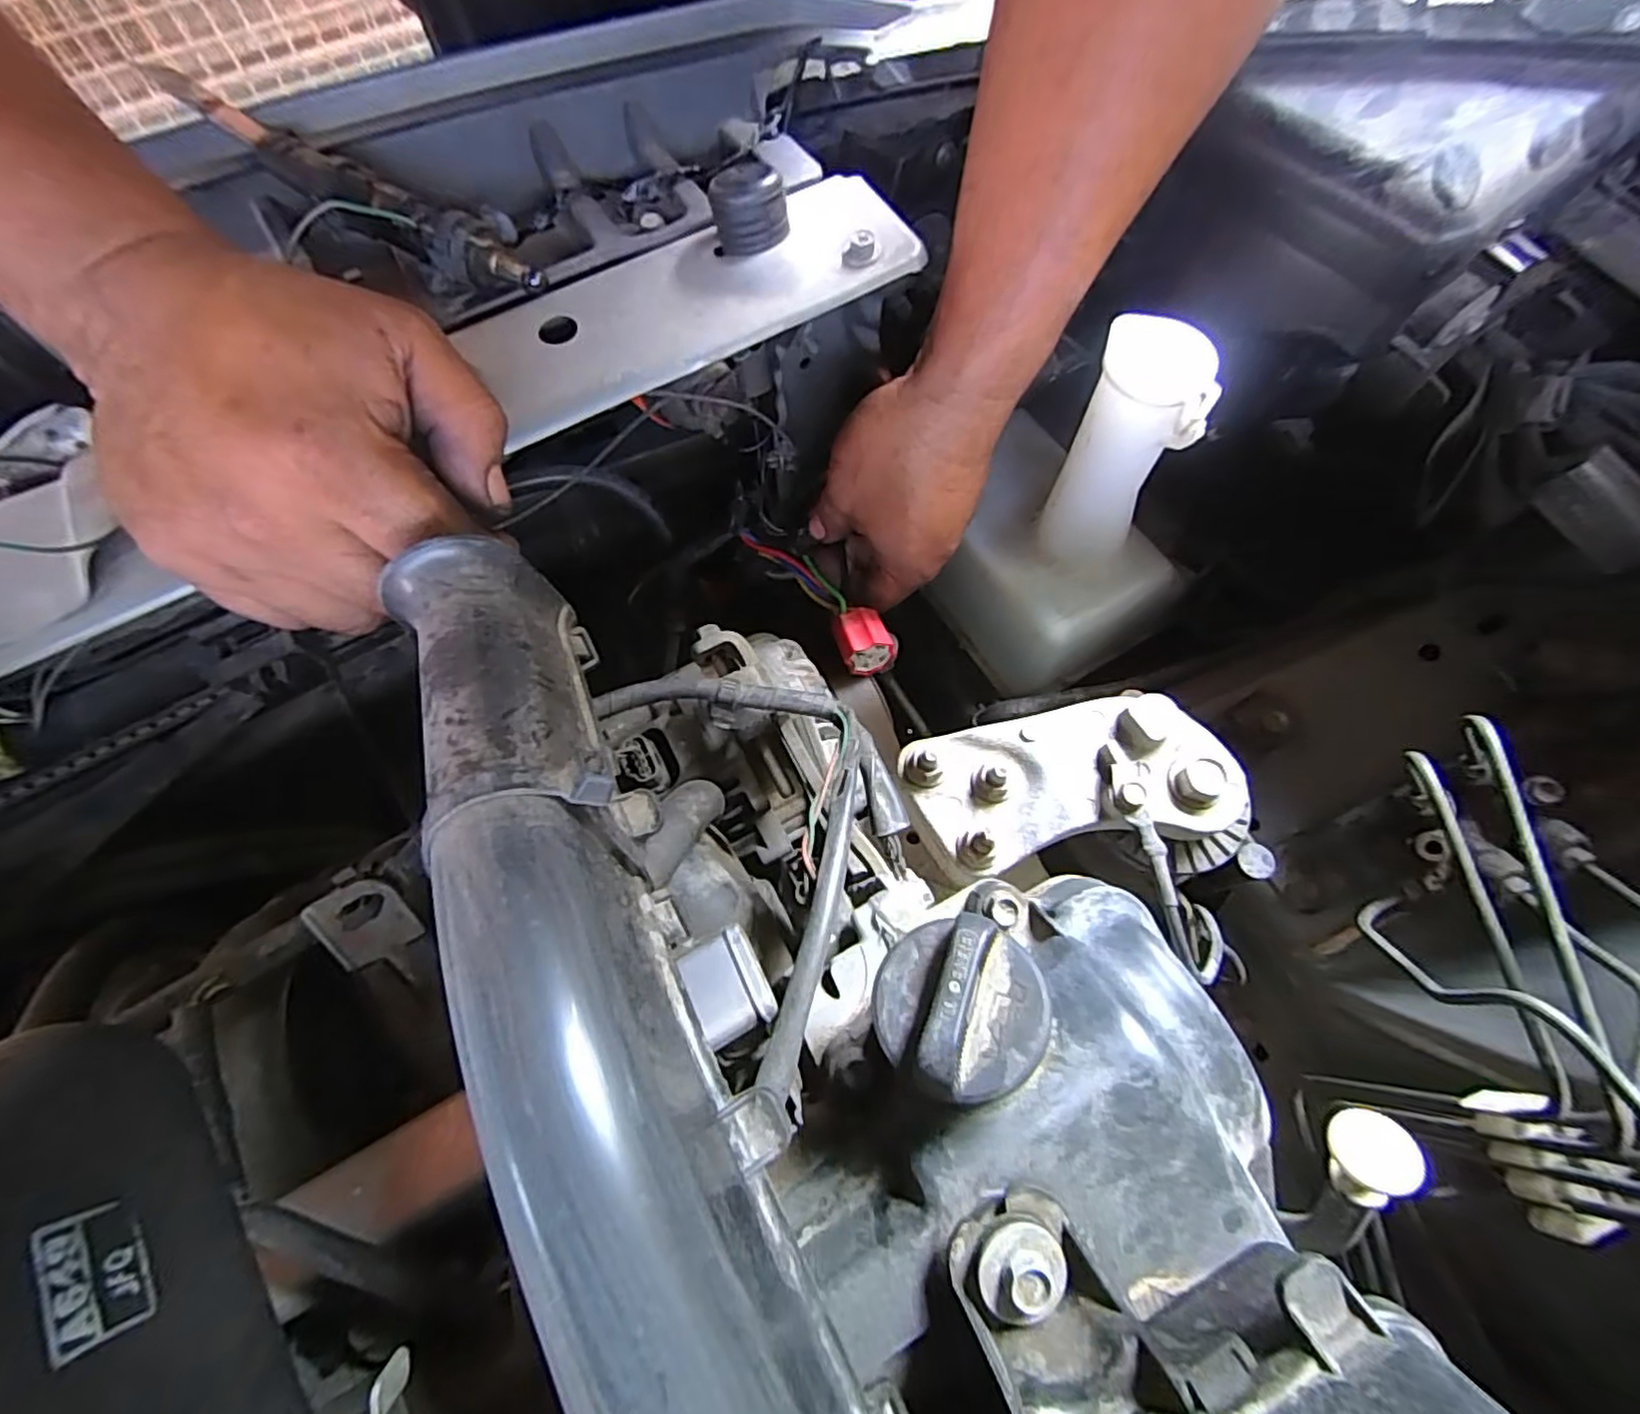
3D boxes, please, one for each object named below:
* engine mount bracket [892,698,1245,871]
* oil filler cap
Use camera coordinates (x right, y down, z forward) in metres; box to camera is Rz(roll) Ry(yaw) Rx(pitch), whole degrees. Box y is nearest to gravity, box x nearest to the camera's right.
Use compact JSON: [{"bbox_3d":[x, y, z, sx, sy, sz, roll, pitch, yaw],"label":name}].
[{"bbox_3d":[0.109,0.030,0.303,0.136,0.027,0.062,-9,66,-1],"label":"engine mount bracket"},{"bbox_3d":[0.038,0.080,0.186,0.044,0.023,0.044,-1,66,3],"label":"oil filler cap"}]

